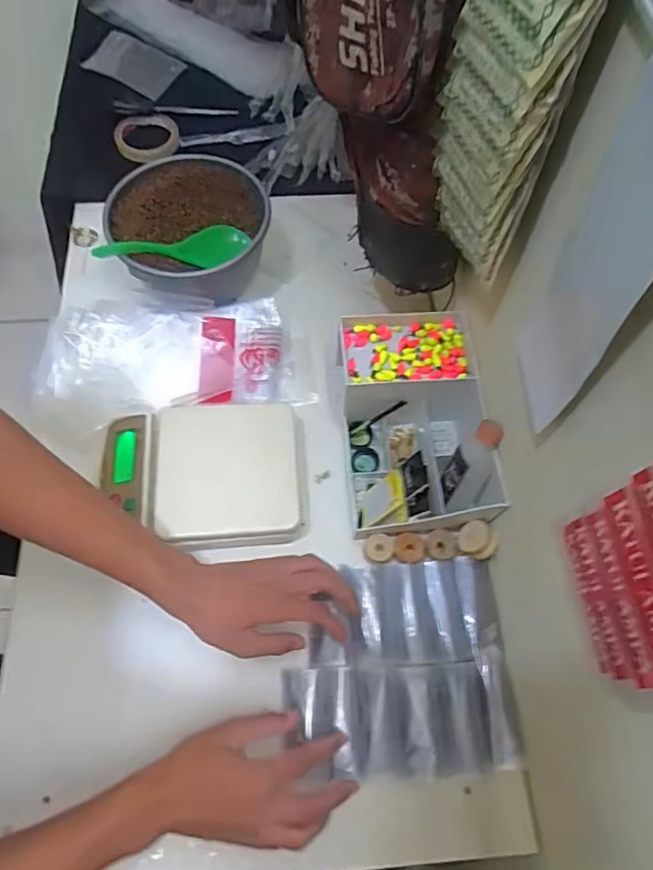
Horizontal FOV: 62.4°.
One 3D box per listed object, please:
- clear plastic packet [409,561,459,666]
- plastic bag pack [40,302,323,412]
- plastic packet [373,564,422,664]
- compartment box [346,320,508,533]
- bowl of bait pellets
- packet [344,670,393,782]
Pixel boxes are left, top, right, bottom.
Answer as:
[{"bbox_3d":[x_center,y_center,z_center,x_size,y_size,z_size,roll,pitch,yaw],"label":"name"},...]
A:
[{"bbox_3d":[0.108,0.184,0.559,0.038,0.012,0.100,-4,65,-4],"label":"clear plastic packet"},{"bbox_3d":[-0.184,-0.092,0.660,0.305,0.036,0.147,-5,65,-4],"label":"plastic bag pack"},{"bbox_3d":[0.072,0.183,0.553,0.039,0.005,0.098,-2,65,-3],"label":"plastic packet"},{"bbox_3d":[0.100,-0.013,0.606,0.154,0.086,0.232,-2,65,-3],"label":"compartment box"},{"bbox_3d":[-0.176,-0.251,0.686,0.175,0.096,0.191,1,65,-2],"label":"bowl of bait pellets"},{"bbox_3d":[0.038,0.278,0.521,0.040,0.017,0.091,-1,65,-3],"label":"packet"}]

